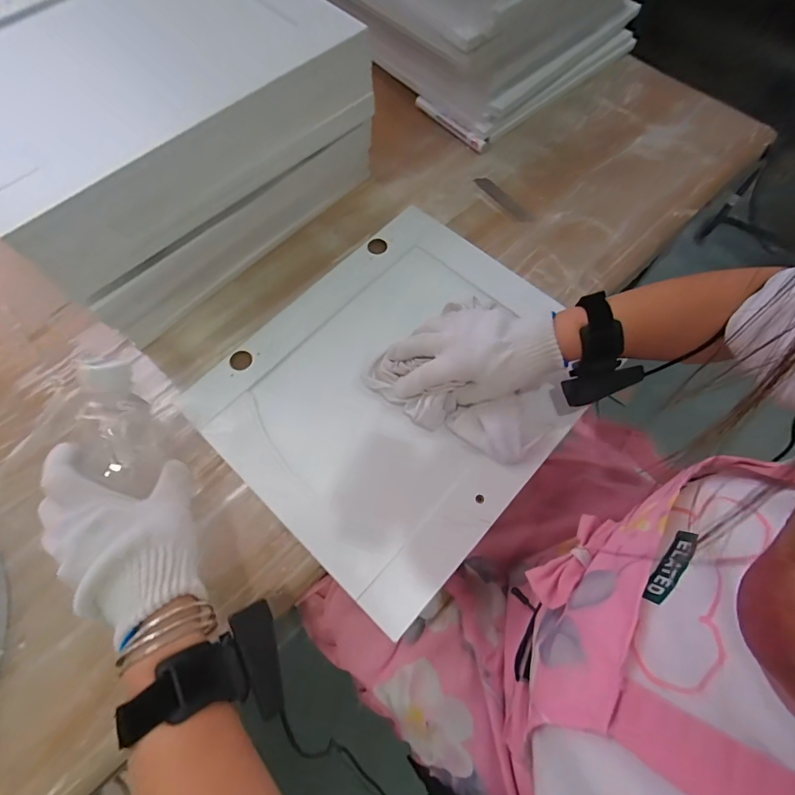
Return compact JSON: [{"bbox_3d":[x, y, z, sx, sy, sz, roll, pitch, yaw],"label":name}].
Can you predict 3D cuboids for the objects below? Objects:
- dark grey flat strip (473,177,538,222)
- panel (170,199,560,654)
[{"bbox_3d":[0.148,-0.276,0.586,0.027,0.004,0.100,-38,74,-17],"label":"dark grey flat strip"},{"bbox_3d":[0.005,-0.023,0.469,0.328,0.022,0.380,39,74,16],"label":"panel"}]

